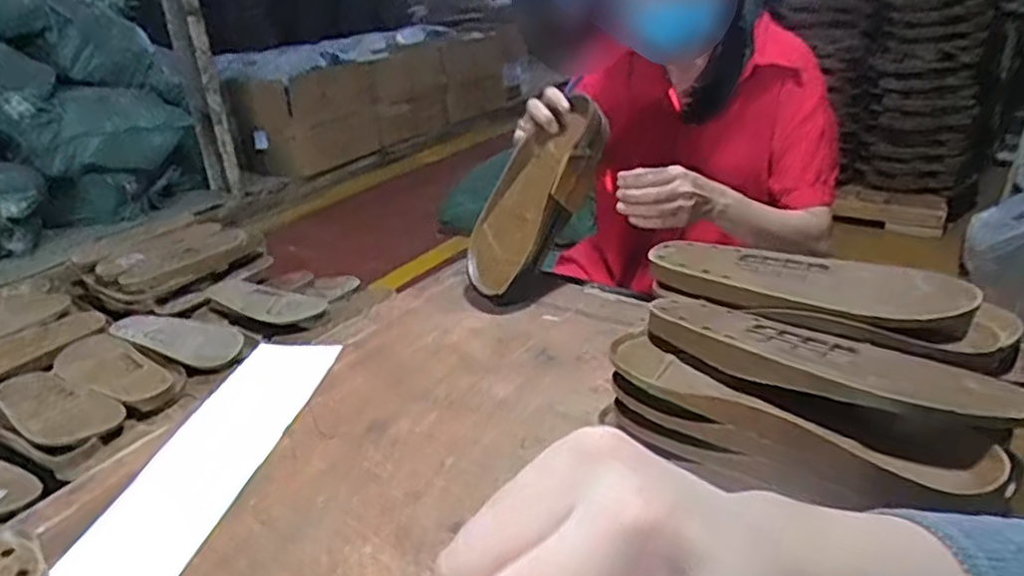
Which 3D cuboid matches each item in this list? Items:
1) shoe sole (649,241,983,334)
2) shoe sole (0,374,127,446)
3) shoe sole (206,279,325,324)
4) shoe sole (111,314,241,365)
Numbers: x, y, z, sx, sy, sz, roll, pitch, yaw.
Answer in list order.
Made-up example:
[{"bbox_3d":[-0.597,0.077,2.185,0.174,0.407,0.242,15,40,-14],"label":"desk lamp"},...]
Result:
[{"bbox_3d":[0.244,-0.003,0.600,0.251,0.022,0.093,9,28,26],"label":"shoe sole"},{"bbox_3d":[-0.602,0.159,0.924,0.226,0.024,0.092,11,29,29],"label":"shoe sole"},{"bbox_3d":[-0.442,0.021,1.237,0.268,0.017,0.101,10,29,28],"label":"shoe sole"},{"bbox_3d":[-0.505,0.072,1.065,0.230,0.022,0.081,8,28,24],"label":"shoe sole"}]

